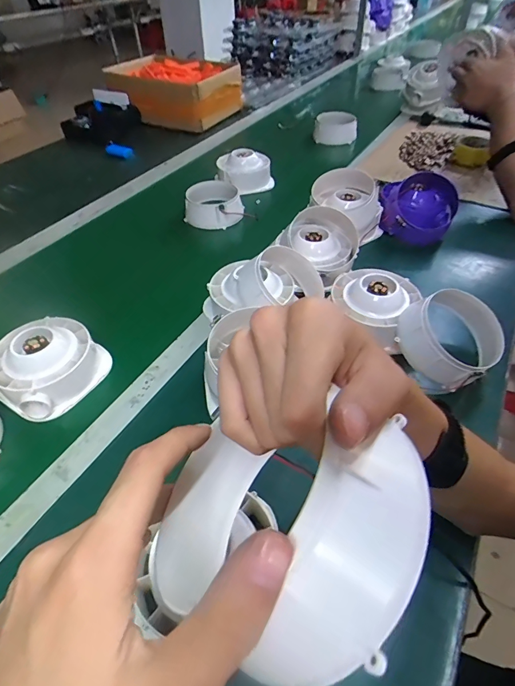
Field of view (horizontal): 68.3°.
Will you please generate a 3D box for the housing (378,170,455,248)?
[{"bbox_3d":[0.299,-0.254,0.725,0.141,0.092,0.122,21,51,19],"label":"housing"}]

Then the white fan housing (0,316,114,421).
[{"bbox_3d":[-0.288,0.022,0.513,0.123,0.060,0.131,24,52,22],"label":"white fan housing"}]

